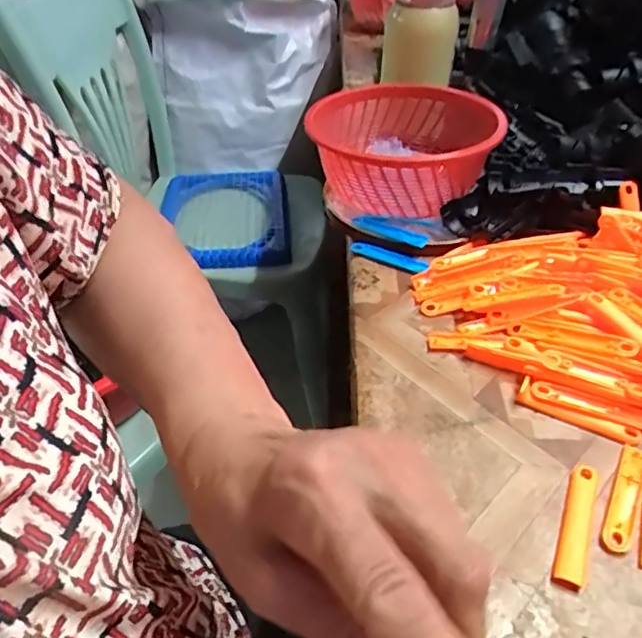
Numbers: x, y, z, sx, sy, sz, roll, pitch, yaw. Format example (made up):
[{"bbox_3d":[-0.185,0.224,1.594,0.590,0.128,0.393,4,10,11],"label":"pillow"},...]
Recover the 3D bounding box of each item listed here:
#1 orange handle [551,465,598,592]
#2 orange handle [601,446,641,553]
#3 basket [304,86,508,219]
[{"bbox_3d":[0.140,0.111,0.314,0.015,0.004,0.077,17,43,19],"label":"orange handle"},{"bbox_3d":[0.175,0.099,0.327,0.014,0.004,0.074,21,44,23],"label":"orange handle"},{"bbox_3d":[0.085,-0.170,0.566,0.174,0.069,0.192,11,42,18],"label":"basket"}]

